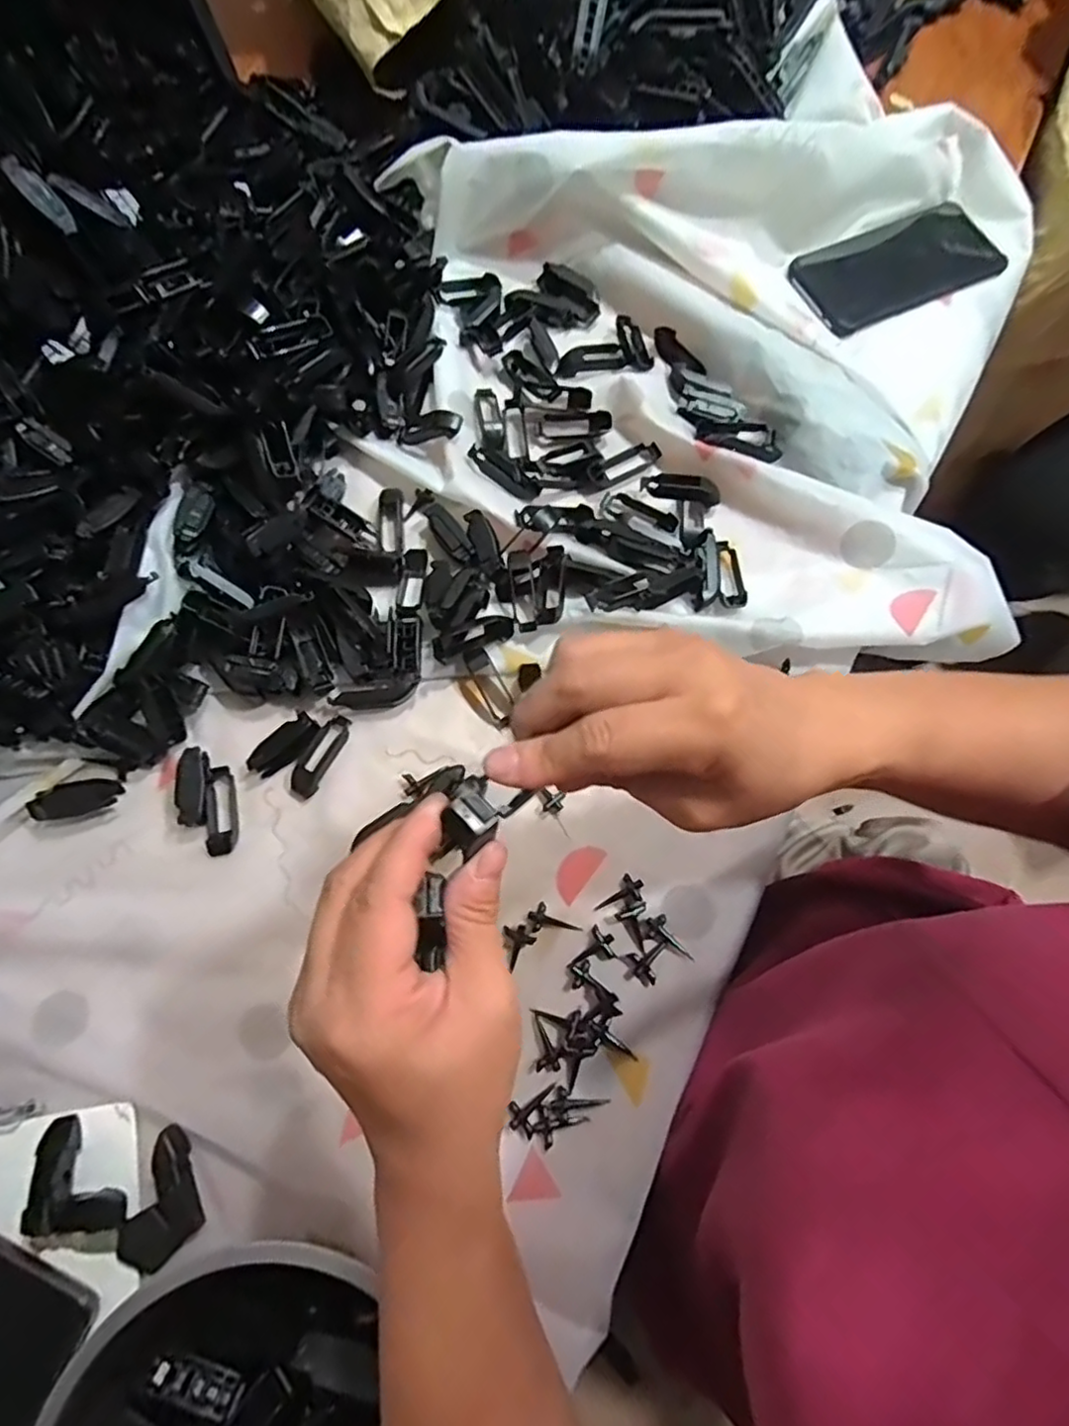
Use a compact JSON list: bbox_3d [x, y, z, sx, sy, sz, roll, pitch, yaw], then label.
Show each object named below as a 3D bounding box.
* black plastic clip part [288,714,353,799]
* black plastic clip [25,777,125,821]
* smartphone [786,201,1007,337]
[{"bbox_3d":[-0.142,0.029,0.421,0.019,0.009,0.060,27,78,8],"label":"black plastic clip part"},{"bbox_3d":[-0.292,0.053,0.408,0.049,0.009,0.022,-15,74,-27],"label":"black plastic clip"},{"bbox_3d":[0.282,-0.345,0.492,0.162,0.014,0.077,-25,76,-5],"label":"smartphone"}]

